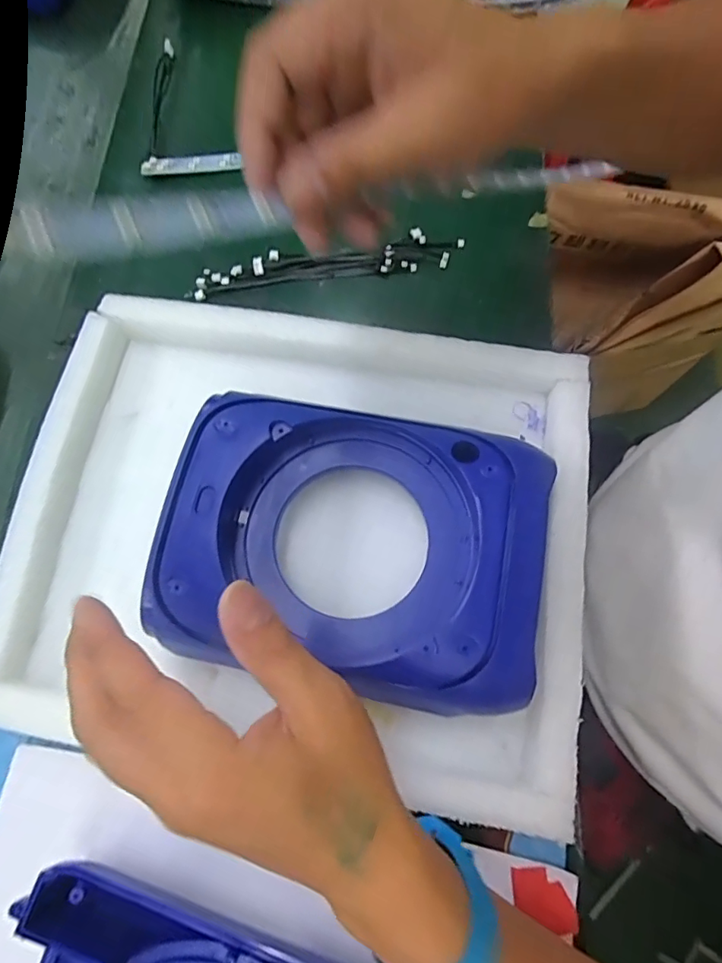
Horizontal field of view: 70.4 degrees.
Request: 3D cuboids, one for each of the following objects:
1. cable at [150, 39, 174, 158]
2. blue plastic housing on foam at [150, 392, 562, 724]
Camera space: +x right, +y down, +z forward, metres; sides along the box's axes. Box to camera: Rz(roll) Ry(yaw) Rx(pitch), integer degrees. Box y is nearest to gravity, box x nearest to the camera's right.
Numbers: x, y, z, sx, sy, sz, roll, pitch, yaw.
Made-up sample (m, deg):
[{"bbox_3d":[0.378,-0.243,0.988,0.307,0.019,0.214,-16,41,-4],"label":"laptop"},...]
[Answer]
[{"bbox_3d":[-0.199,-0.379,0.502,0.012,0.009,0.165,-3,72,1],"label":"cable"},{"bbox_3d":[-0.005,0.036,0.309,0.224,0.048,0.168,11,73,5],"label":"blue plastic housing on foam"}]

